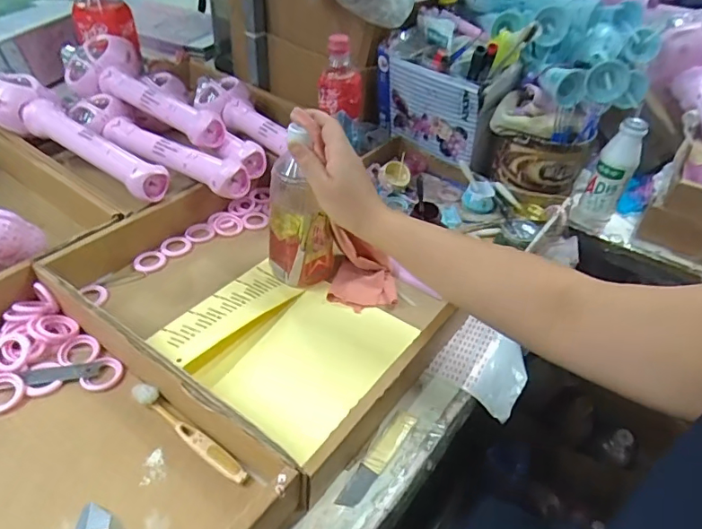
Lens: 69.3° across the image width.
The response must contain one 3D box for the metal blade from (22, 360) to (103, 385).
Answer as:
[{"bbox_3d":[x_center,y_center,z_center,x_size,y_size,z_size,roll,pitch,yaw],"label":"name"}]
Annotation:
[{"bbox_3d":[-0.274,0.102,0.480,0.065,0.004,0.019,-7,42,-14],"label":"metal blade"}]

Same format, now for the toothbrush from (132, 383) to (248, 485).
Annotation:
[{"bbox_3d":[-0.143,0.143,0.441,0.140,0.014,0.017,28,45,24],"label":"toothbrush"}]

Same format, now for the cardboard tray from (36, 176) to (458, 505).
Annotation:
[{"bbox_3d":[-0.103,0.027,0.549,0.377,0.058,0.274,29,46,25],"label":"cardboard tray"}]

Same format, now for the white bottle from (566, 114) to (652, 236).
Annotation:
[{"bbox_3d":[0.364,-0.124,0.716,0.052,0.151,0.052,27,45,24],"label":"white bottle"}]

